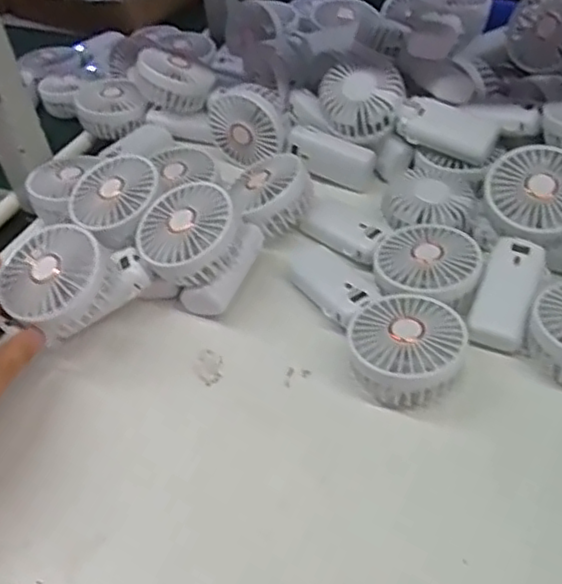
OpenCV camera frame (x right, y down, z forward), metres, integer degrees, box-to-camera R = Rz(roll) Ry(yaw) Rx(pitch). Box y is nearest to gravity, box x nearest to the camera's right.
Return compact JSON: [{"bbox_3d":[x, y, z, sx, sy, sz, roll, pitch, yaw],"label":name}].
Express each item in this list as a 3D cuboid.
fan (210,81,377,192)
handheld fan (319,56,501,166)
[{"bbox_3d":[0.011,-0.168,0.698,0.184,0.085,0.048,11,26,12],"label":"fan"},{"bbox_3d":[0.127,-0.183,0.658,0.176,0.082,0.042,15,6,16],"label":"handheld fan"}]

